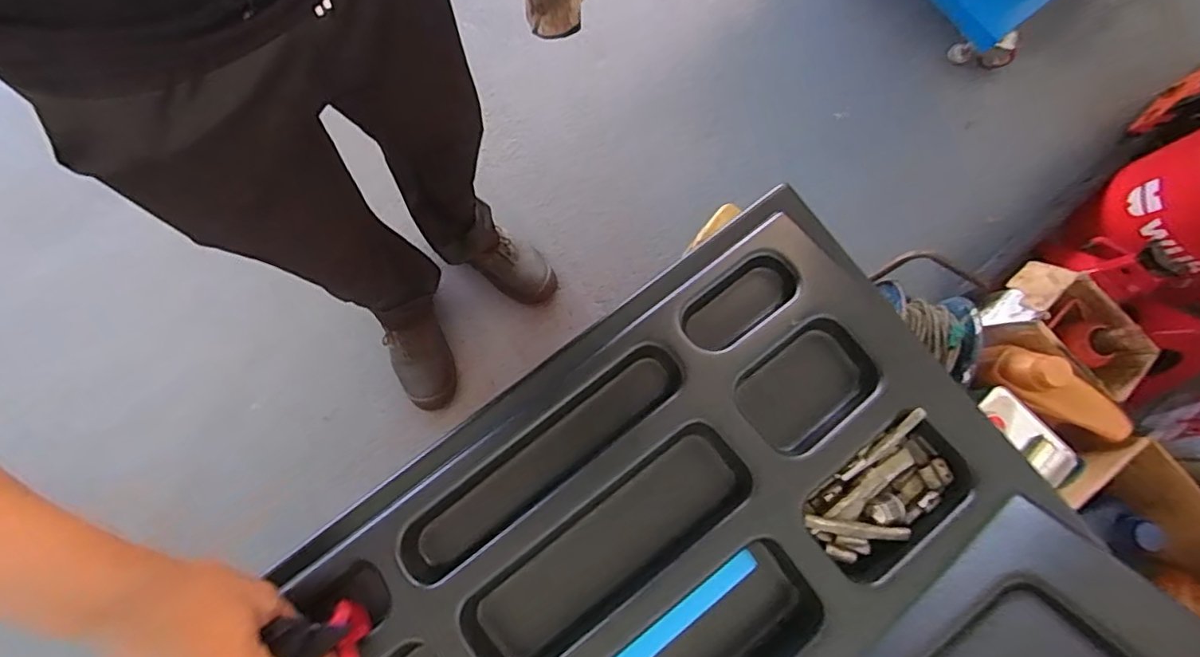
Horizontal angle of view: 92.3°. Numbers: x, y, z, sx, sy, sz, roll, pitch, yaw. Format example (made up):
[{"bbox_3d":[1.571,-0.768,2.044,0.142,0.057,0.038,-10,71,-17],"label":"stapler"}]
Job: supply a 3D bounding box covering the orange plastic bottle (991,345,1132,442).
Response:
[{"bbox_3d":[0.782,0.106,0.972,0.214,0.056,0.091,41,81,24],"label":"orange plastic bottle"}]

